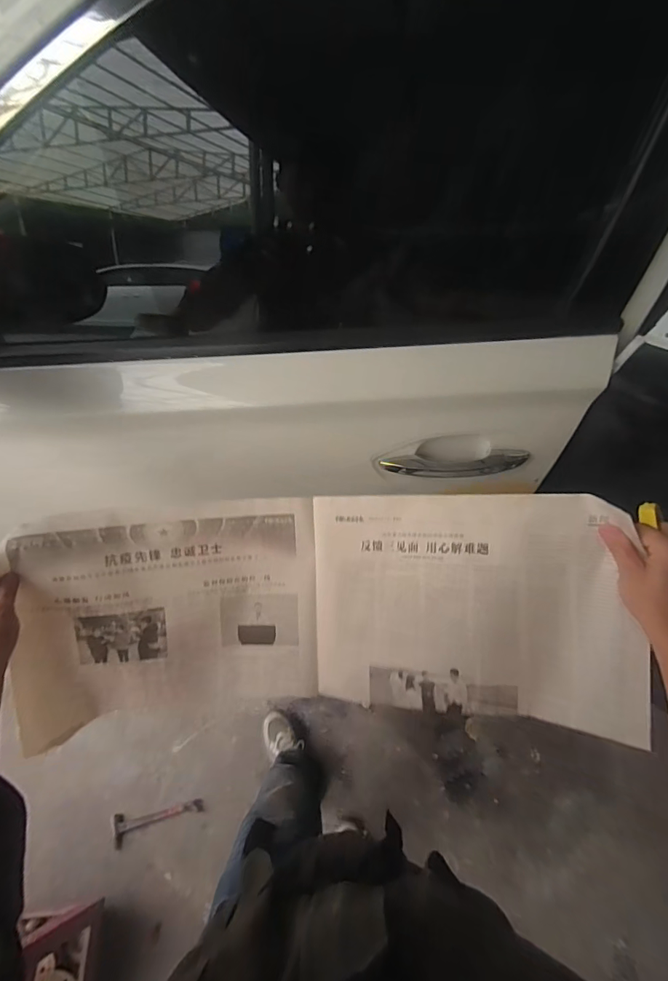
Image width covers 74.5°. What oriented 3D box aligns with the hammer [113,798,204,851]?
[{"bbox_3d":[-0.491,0.919,1.228,0.247,0.020,0.076,-11,60,-8],"label":"hammer"}]

